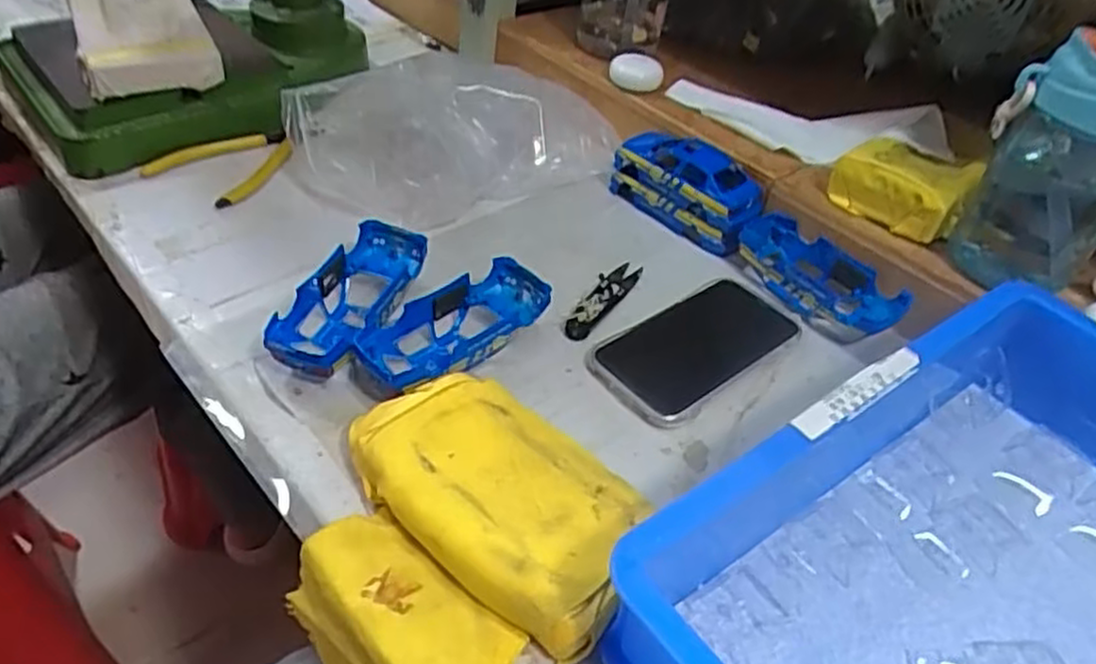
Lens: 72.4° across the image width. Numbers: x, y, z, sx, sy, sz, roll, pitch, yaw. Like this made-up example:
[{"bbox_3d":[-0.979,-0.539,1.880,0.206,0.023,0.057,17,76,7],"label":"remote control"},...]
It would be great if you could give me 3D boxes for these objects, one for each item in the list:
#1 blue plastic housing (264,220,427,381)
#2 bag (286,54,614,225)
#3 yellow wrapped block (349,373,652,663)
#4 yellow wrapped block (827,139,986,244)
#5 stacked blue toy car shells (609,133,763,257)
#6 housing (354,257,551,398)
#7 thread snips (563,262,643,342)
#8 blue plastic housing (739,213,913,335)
[{"bbox_3d":[-0.128,-0.021,0.499,0.056,0.043,0.130,17,43,10],"label":"blue plastic housing"},{"bbox_3d":[-0.078,-0.179,0.642,0.264,0.095,0.150,-19,48,-26],"label":"bag"},{"bbox_3d":[-0.026,0.090,0.399,0.163,0.034,0.093,32,48,25],"label":"yellow wrapped block"},{"bbox_3d":[0.275,-0.116,0.583,0.092,0.038,0.084,30,47,22],"label":"yellow wrapped block"},{"bbox_3d":[0.118,-0.125,0.638,0.135,0.058,0.058,34,48,26],"label":"stacked blue toy car shells"},{"bbox_3d":[-0.057,0.002,0.489,0.134,0.039,0.062,-28,53,-33],"label":"housing"},{"bbox_3d":[0.041,-0.027,0.557,0.021,0.009,0.102,26,45,19],"label":"thread snips"},{"bbox_3d":[0.206,-0.042,0.578,0.059,0.029,0.129,-22,50,-29],"label":"blue plastic housing"}]

